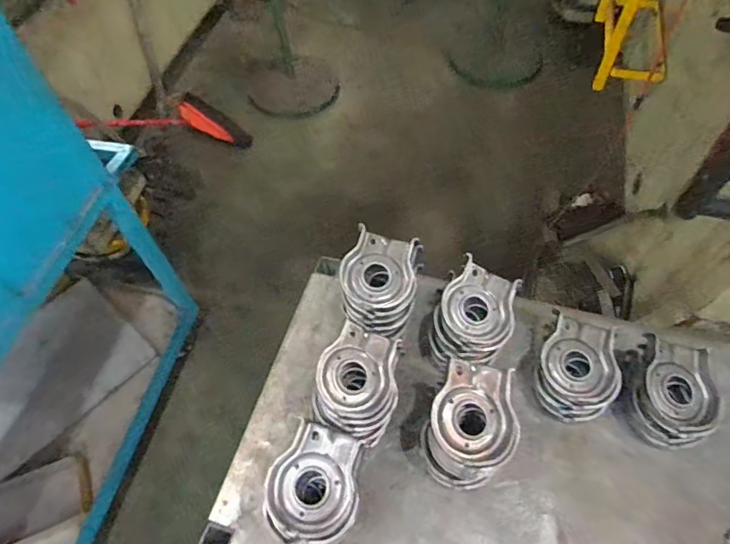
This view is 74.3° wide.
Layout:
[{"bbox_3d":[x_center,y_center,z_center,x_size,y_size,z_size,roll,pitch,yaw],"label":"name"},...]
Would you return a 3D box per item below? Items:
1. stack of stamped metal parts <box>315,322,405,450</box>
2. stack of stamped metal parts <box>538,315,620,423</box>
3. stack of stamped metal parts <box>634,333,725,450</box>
[{"bbox_3d":[-0.005,0.162,0.676,0.106,0.116,0.139,24,61,17],"label":"stack of stamped metal parts"},{"bbox_3d":[0.307,0.140,0.702,0.110,0.060,0.136,10,58,9],"label":"stack of stamped metal parts"},{"bbox_3d":[0.434,0.174,0.678,0.113,0.080,0.132,16,60,13],"label":"stack of stamped metal parts"}]

